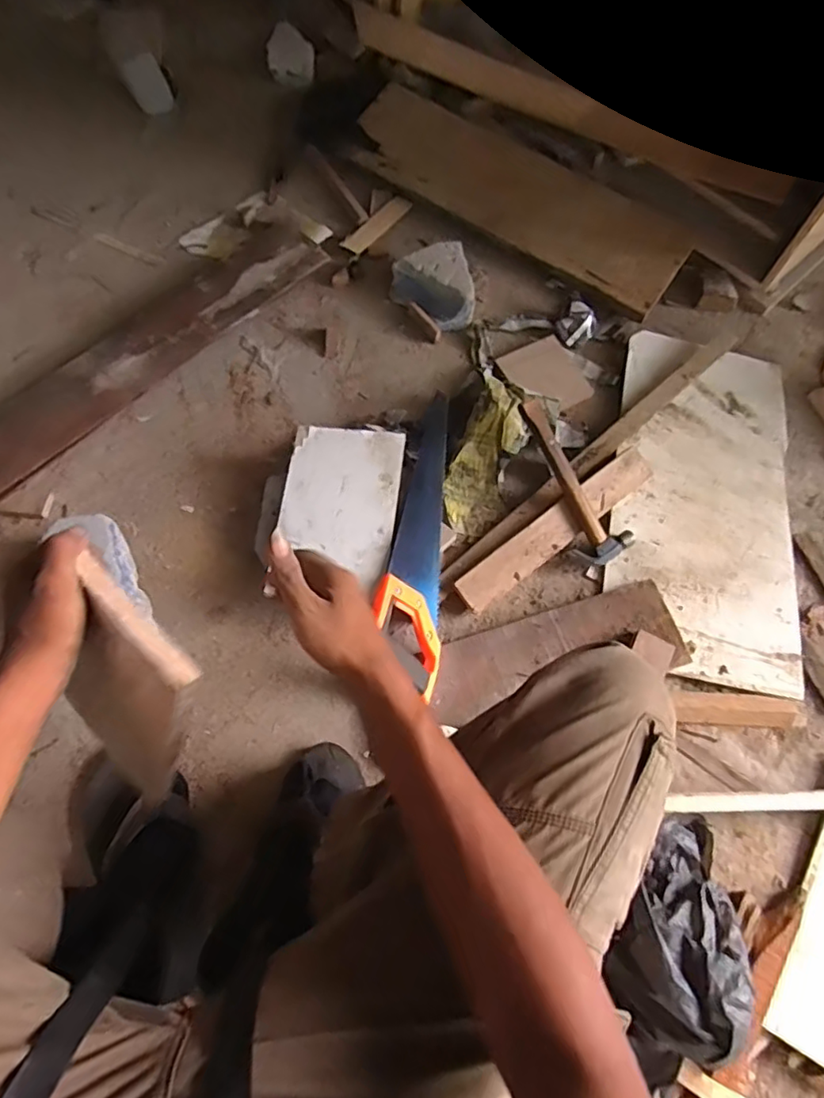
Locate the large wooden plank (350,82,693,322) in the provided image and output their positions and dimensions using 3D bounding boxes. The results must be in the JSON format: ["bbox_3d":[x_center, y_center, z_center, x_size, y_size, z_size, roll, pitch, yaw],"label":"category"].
[{"bbox_3d":[0.184,-0.652,1.083,0.658,0.032,0.215,38,73,11],"label":"large wooden plank"}]

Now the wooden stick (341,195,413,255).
[{"bbox_3d":[-0.059,-0.585,1.063,0.044,0.006,0.164,35,73,10],"label":"wooden stick"}]

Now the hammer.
[{"bbox_3d":[0.219,-0.096,0.825,0.078,0.027,0.245,-28,88,-11],"label":"hammer"}]

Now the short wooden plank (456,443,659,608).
[{"bbox_3d":[0.202,-0.029,0.832,0.337,0.033,0.053,-36,75,-13],"label":"short wooden plank"}]

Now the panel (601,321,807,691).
[{"bbox_3d":[0.435,-0.078,0.878,0.264,0.023,0.541,12,70,2],"label":"panel"}]

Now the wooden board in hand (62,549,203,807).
[{"bbox_3d":[-0.234,0.120,0.487,0.130,0.230,0.024,47,44,14],"label":"wooden board in hand"}]

